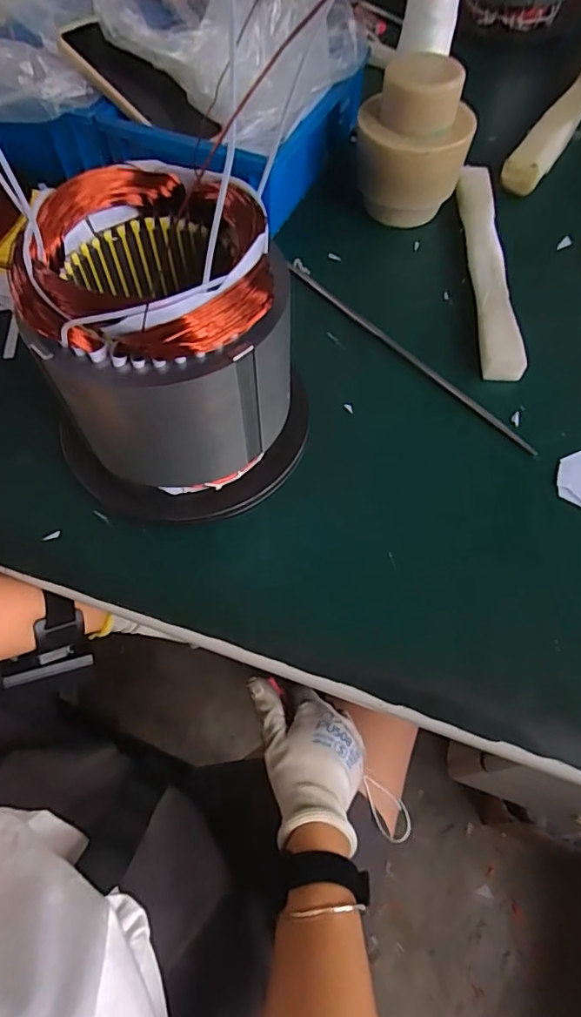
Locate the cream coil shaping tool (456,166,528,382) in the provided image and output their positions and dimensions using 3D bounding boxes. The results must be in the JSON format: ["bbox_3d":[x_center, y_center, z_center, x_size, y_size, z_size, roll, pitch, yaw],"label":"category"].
[{"bbox_3d":[0.194,-0.245,0.523,0.034,0.025,0.292,4,61,2],"label":"cream coil shaping tool"}]

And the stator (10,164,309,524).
[{"bbox_3d":[-0.082,-0.090,0.344,0.159,0.180,0.145,-32,66,-17],"label":"stator"}]

